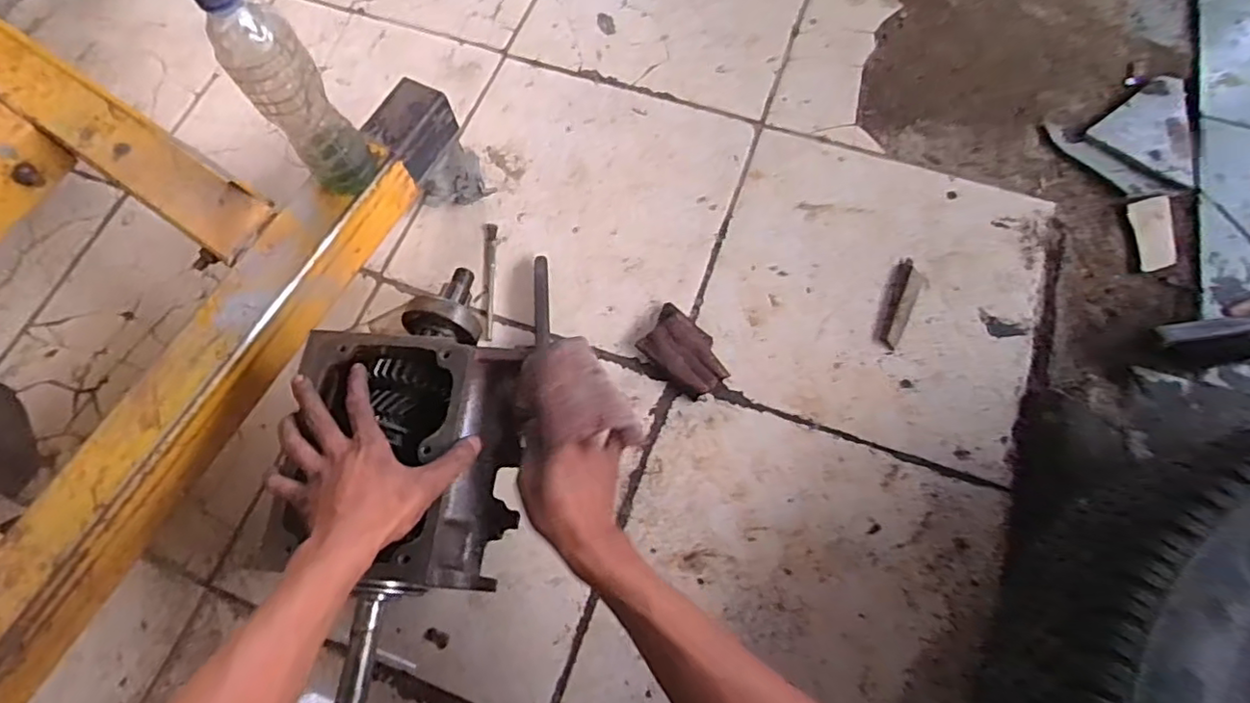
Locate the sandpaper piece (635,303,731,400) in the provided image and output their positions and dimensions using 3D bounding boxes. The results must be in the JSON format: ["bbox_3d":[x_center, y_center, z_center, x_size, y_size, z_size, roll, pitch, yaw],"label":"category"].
[{"bbox_3d":[0.070,-0.001,0.754,0.072,0.027,0.115,-40,74,-13],"label":"sandpaper piece"}]

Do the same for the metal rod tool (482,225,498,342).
[{"bbox_3d":[-0.176,-0.093,0.806,0.017,0.010,0.166,-4,70,-1],"label":"metal rod tool"}]

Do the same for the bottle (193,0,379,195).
[{"bbox_3d":[-0.299,-0.230,0.561,0.064,0.220,0.058,-33,73,-11],"label":"bottle"}]

